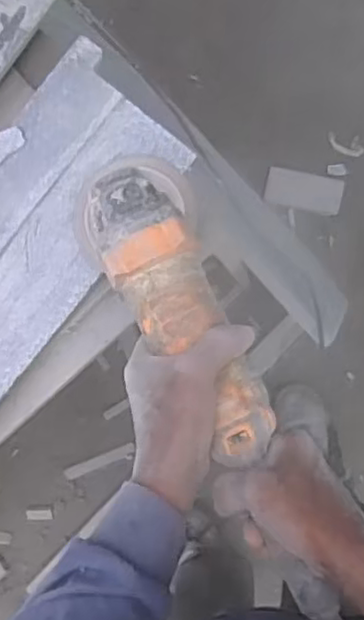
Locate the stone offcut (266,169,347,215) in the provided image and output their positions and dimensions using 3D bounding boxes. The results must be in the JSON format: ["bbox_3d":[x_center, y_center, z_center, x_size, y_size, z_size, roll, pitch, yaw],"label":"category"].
[{"bbox_3d":[0.244,-0.238,1.339,0.149,0.033,0.073,11,92,9],"label":"stone offcut"}]

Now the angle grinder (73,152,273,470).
[{"bbox_3d":[-0.010,-0.017,0.523,0.082,0.083,0.283,-28,71,5],"label":"angle grinder"}]

